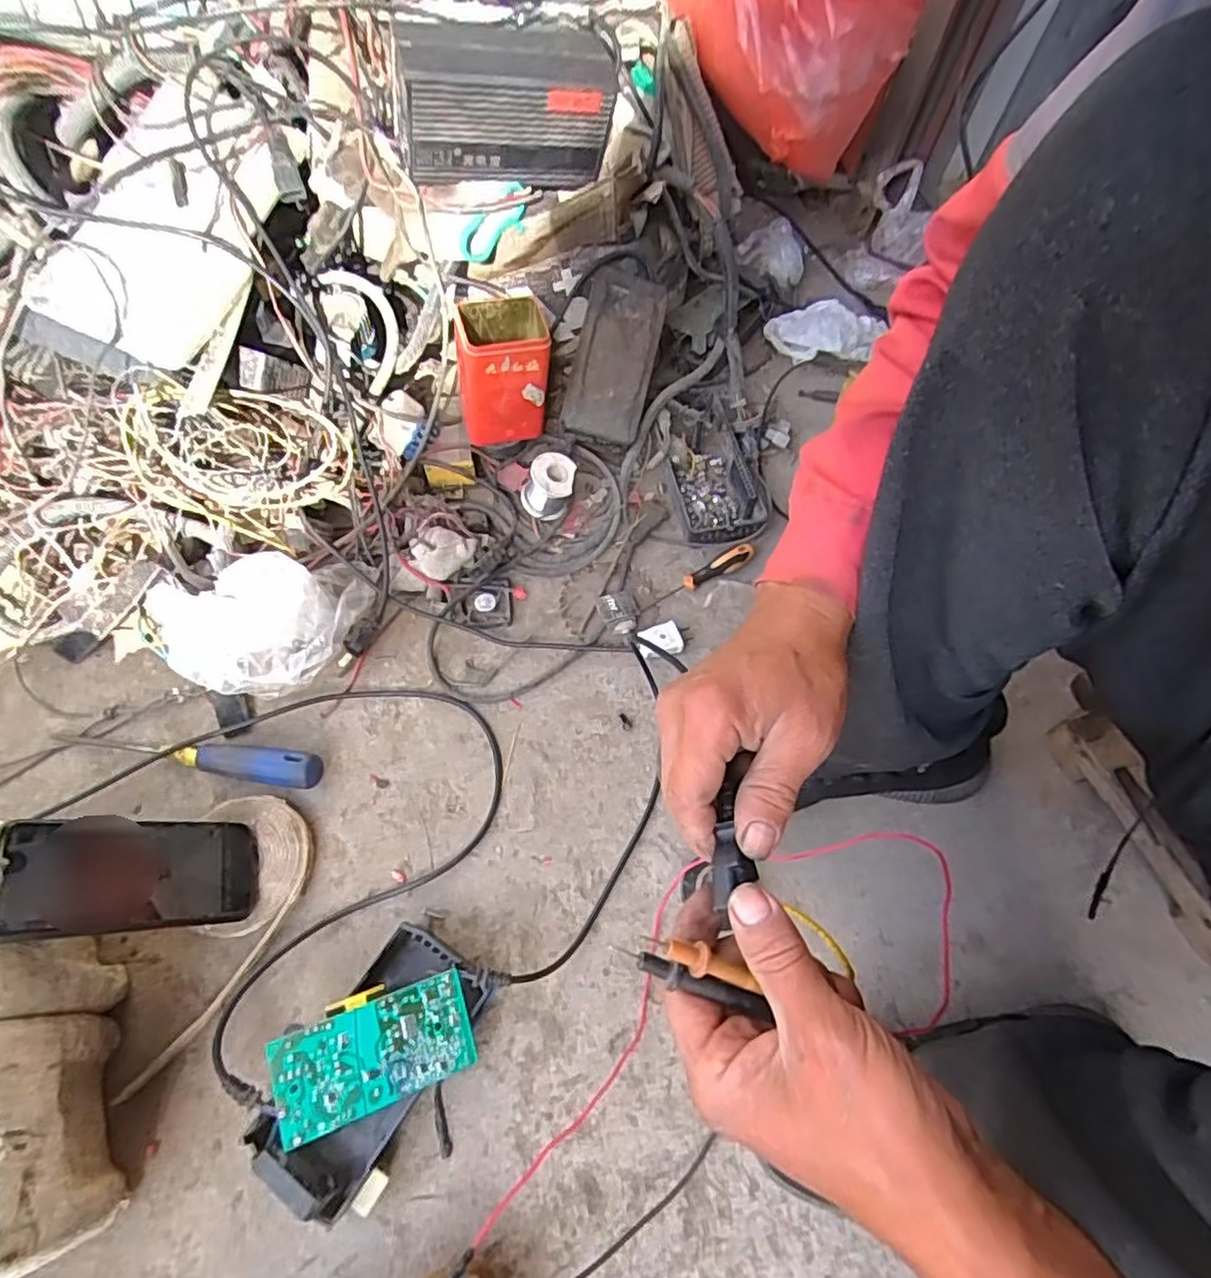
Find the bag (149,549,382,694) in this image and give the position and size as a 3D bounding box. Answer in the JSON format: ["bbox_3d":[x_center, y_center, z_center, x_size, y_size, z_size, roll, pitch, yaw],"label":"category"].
[{"bbox_3d":[-0.315,-0.016,0.623,0.166,0.096,0.126,-4,61,-5],"label":"bag"}]

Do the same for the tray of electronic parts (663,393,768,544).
[{"bbox_3d":[0.115,-0.195,0.747,0.090,0.033,0.198,-10,61,-7],"label":"tray of electronic parts"}]

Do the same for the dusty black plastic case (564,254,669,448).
[{"bbox_3d":[0.012,-0.326,0.730,0.084,0.039,0.209,14,95,7],"label":"dusty black plastic case"}]

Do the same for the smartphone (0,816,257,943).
[{"bbox_3d":[-0.337,0.170,0.479,0.009,0.163,0.078,-35,58,27],"label":"smartphone"}]

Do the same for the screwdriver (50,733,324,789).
[{"bbox_3d":[-0.370,0.100,0.585,0.241,0.028,0.031,9,60,4],"label":"screwdriver"}]

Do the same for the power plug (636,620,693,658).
[{"bbox_3d":[0.063,0.000,0.672,0.054,0.016,0.039,-11,61,-7],"label":"power plug"}]

